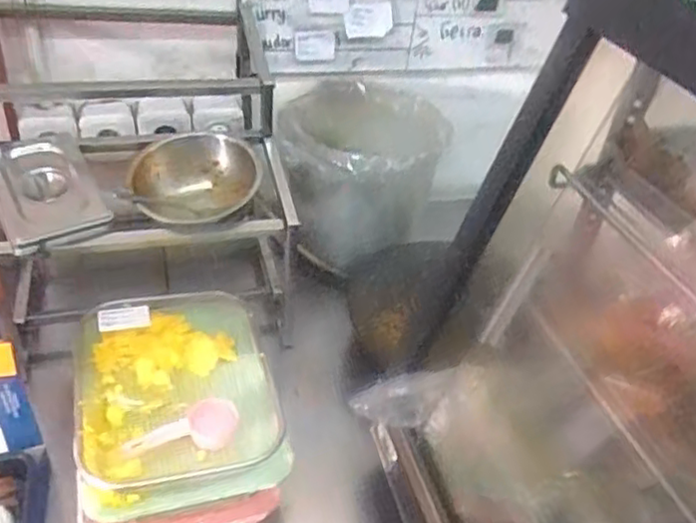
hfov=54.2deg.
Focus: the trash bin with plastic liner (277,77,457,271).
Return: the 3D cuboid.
[{"bbox_3d":[0.011,-0.148,1.164,0.255,0.217,0.250,2,38,-6],"label":"trash bin with plastic liner"}]

